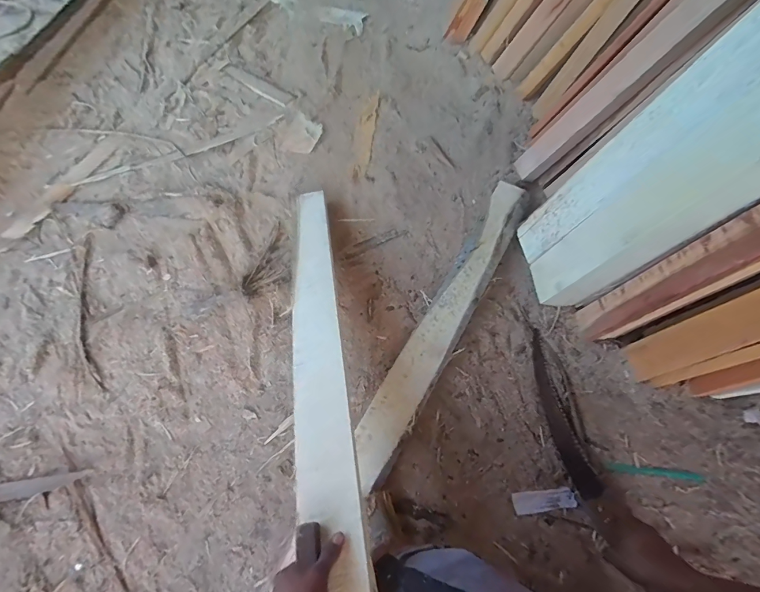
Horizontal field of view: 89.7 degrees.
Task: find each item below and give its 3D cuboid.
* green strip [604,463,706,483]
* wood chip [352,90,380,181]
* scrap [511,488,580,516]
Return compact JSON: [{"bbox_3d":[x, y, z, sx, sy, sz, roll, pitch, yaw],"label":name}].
[{"bbox_3d":[0.516,0.331,0.718,0.169,0.004,0.016,5,61,7],"label":"green strip"},{"bbox_3d":[-0.043,-0.511,1.195,0.053,0.016,0.403,4,60,3],"label":"wood chip"},{"bbox_3d":[0.295,0.368,0.686,0.112,0.013,0.034,-5,60,-2],"label":"scrap"}]

